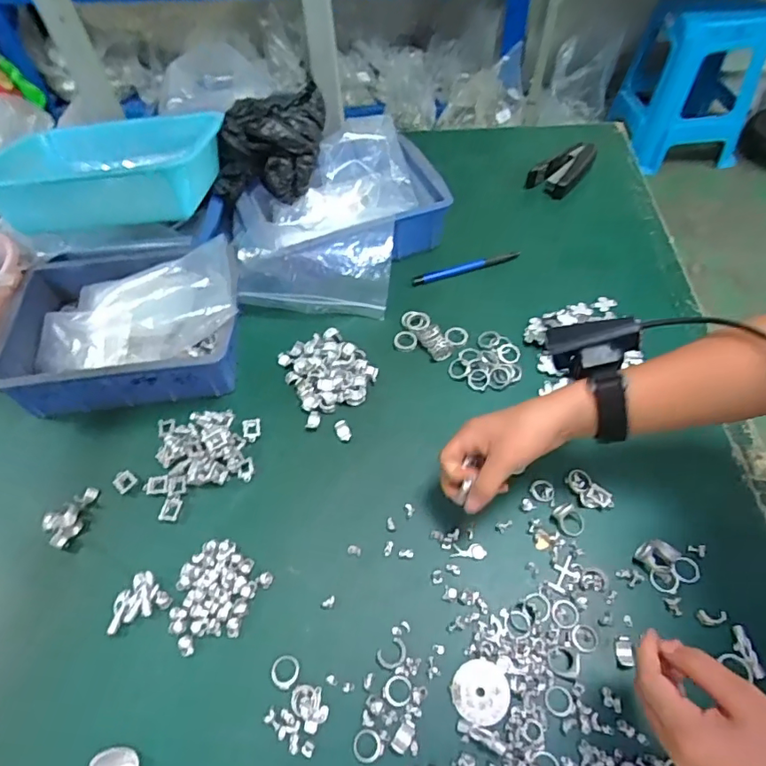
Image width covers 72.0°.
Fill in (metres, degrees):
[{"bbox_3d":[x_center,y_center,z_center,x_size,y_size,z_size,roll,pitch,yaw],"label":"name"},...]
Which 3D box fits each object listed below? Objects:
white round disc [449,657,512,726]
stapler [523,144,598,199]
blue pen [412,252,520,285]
[{"bbox_3d":[0.074,0.234,0.401,0.044,0.004,0.043,-1,53,2],"label":"white round disc"},{"bbox_3d":[0.265,-0.307,0.757,0.122,0.023,0.056,-39,62,-23],"label":"stapler"},{"bbox_3d":[0.104,-0.145,0.666,0.139,0.014,0.013,-14,55,-8],"label":"blue pen"}]

